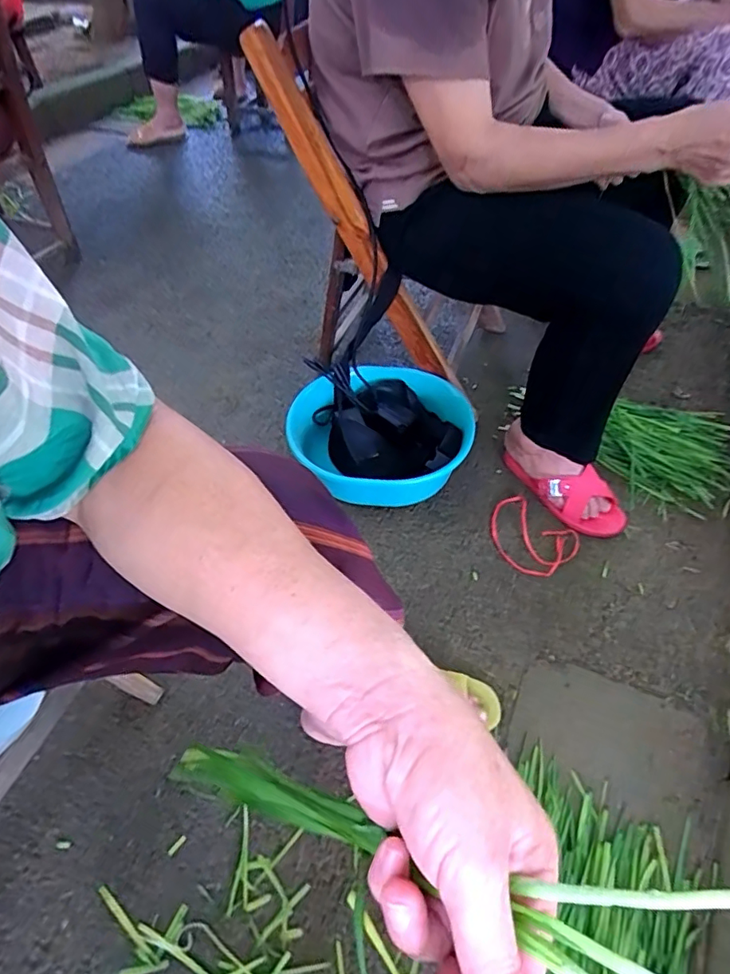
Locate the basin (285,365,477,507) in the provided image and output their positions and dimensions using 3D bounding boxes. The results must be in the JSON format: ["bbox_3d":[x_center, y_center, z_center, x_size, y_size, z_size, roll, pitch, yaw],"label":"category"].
[{"bbox_3d":[0.034,-0.084,0.961,0.284,0.115,0.299,-1,51,1],"label":"basin"}]

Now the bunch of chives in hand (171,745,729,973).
[{"bbox_3d":[0.013,0.159,0.245,0.313,0.033,0.046,-1,45,37],"label":"bunch of chives in hand"}]

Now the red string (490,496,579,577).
[{"bbox_3d":[0.268,0.081,0.890,0.148,0.007,0.119,37,61,27],"label":"red string"}]

